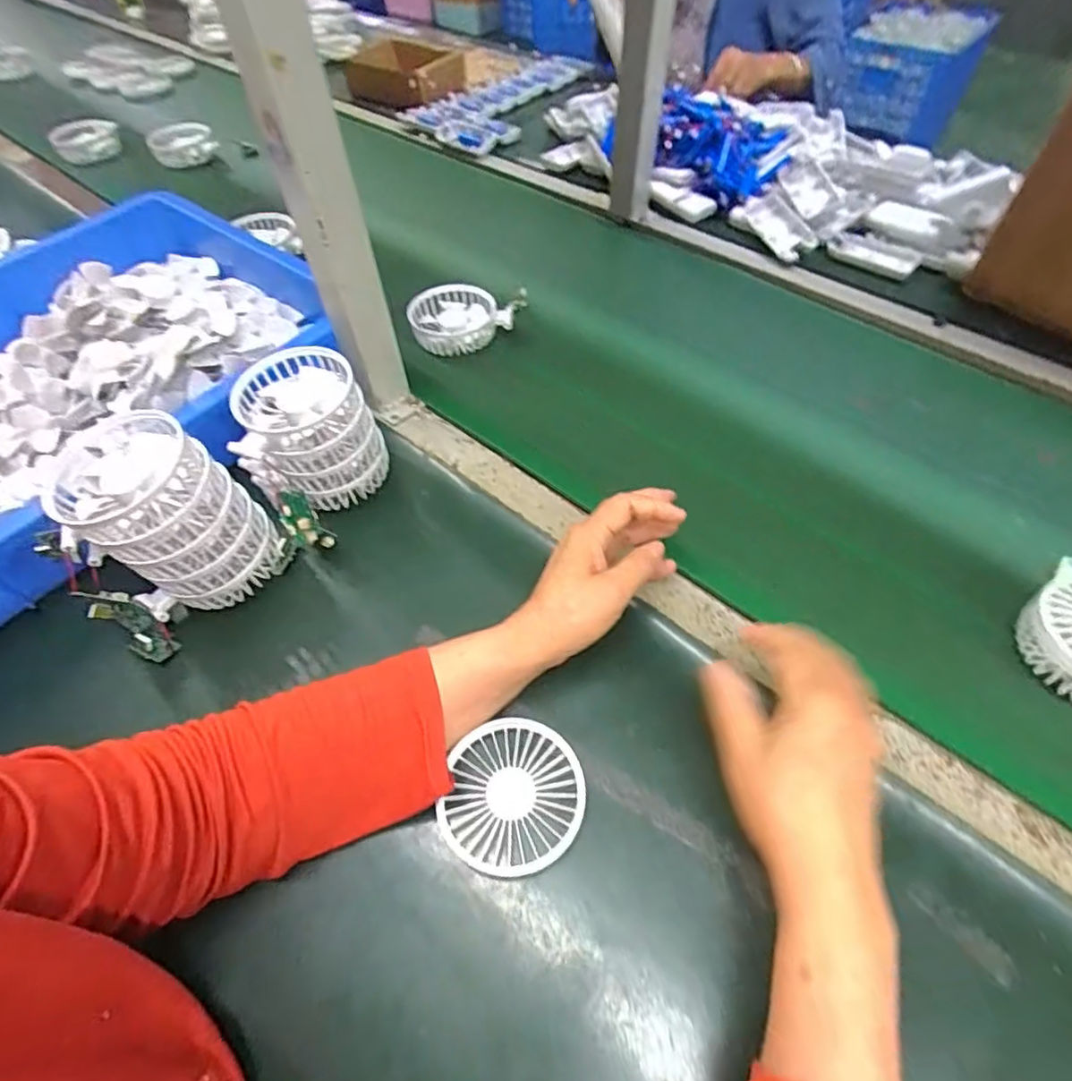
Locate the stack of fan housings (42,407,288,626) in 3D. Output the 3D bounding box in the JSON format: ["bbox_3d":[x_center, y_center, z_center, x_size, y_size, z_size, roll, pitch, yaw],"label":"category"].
[{"bbox_3d":[-0.266,-0.010,0.441,0.098,0.133,0.111,35,63,26],"label":"stack of fan housings"}]

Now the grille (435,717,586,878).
[{"bbox_3d":[-0.013,0.157,0.375,0.083,0.011,0.088,-2,54,3],"label":"grille"}]

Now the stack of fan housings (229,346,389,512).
[{"bbox_3d":[-0.187,-0.086,0.507,0.103,0.107,0.089,-20,55,-11],"label":"stack of fan housings"}]

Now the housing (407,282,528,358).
[{"bbox_3d":[-0.072,-0.244,0.667,0.128,0.044,0.089,-9,54,-2],"label":"housing"}]

